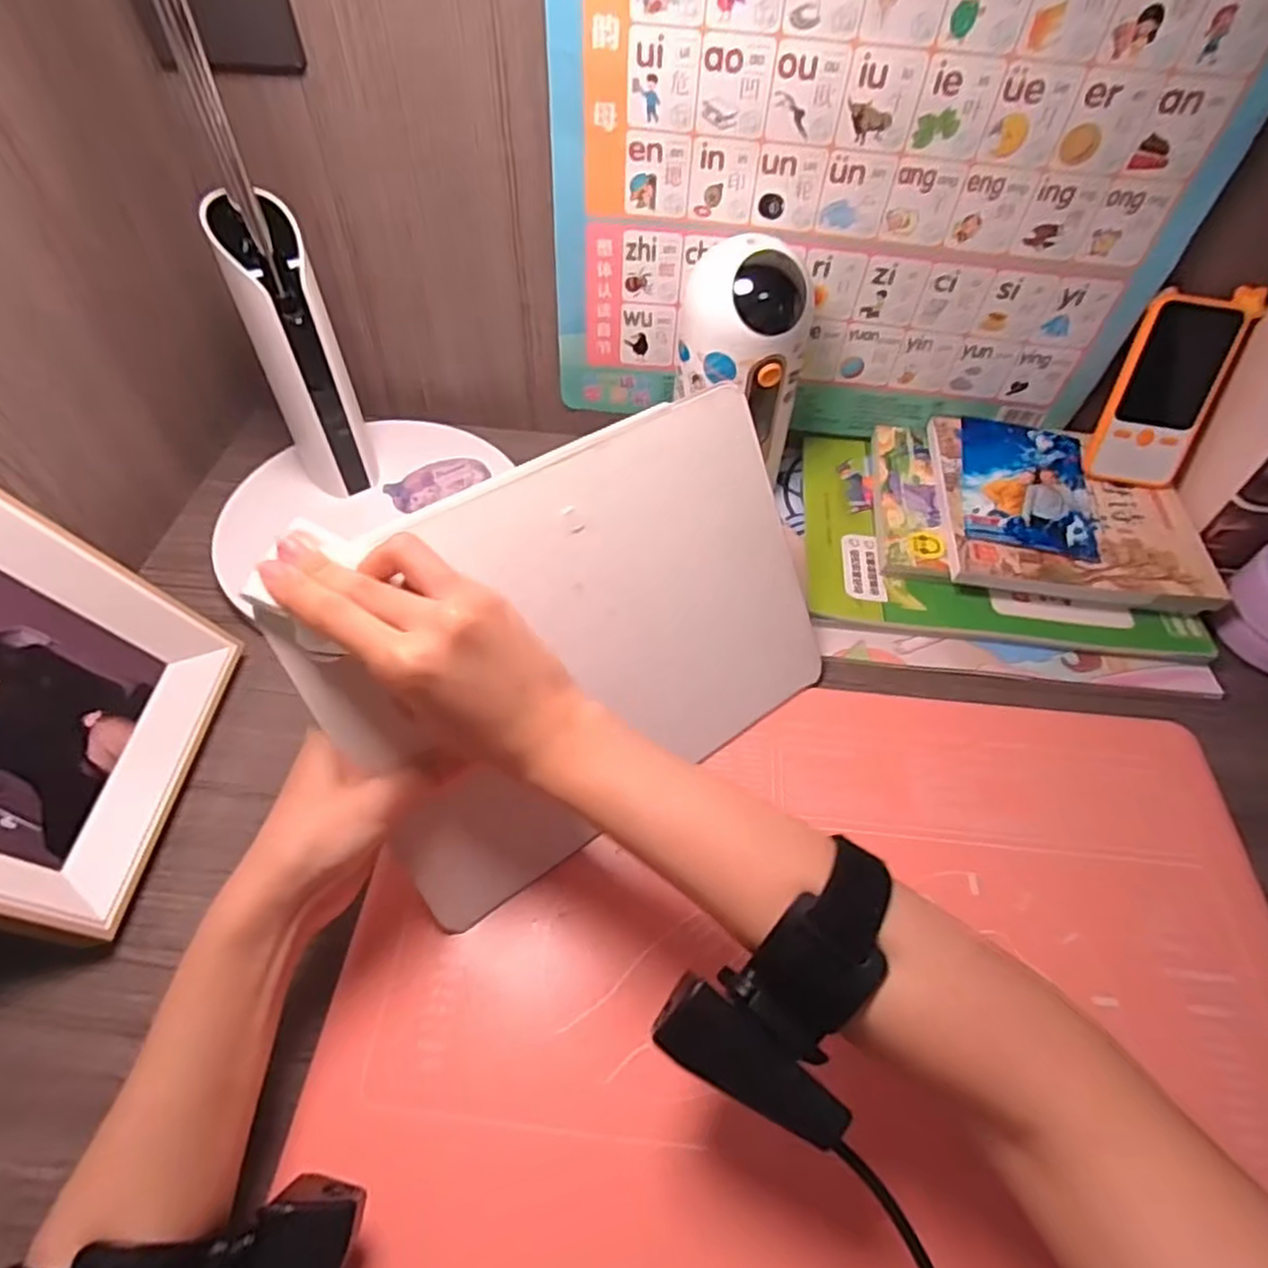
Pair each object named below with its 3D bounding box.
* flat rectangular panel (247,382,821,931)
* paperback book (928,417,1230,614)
[{"bbox_3d":[-0.016,0.006,0.365,0.263,0.182,0.009,-31,22,-23],"label":"flat rectangular panel"},{"bbox_3d":[0.301,-0.088,0.494,0.169,0.019,0.156,8,57,3],"label":"paperback book"}]

